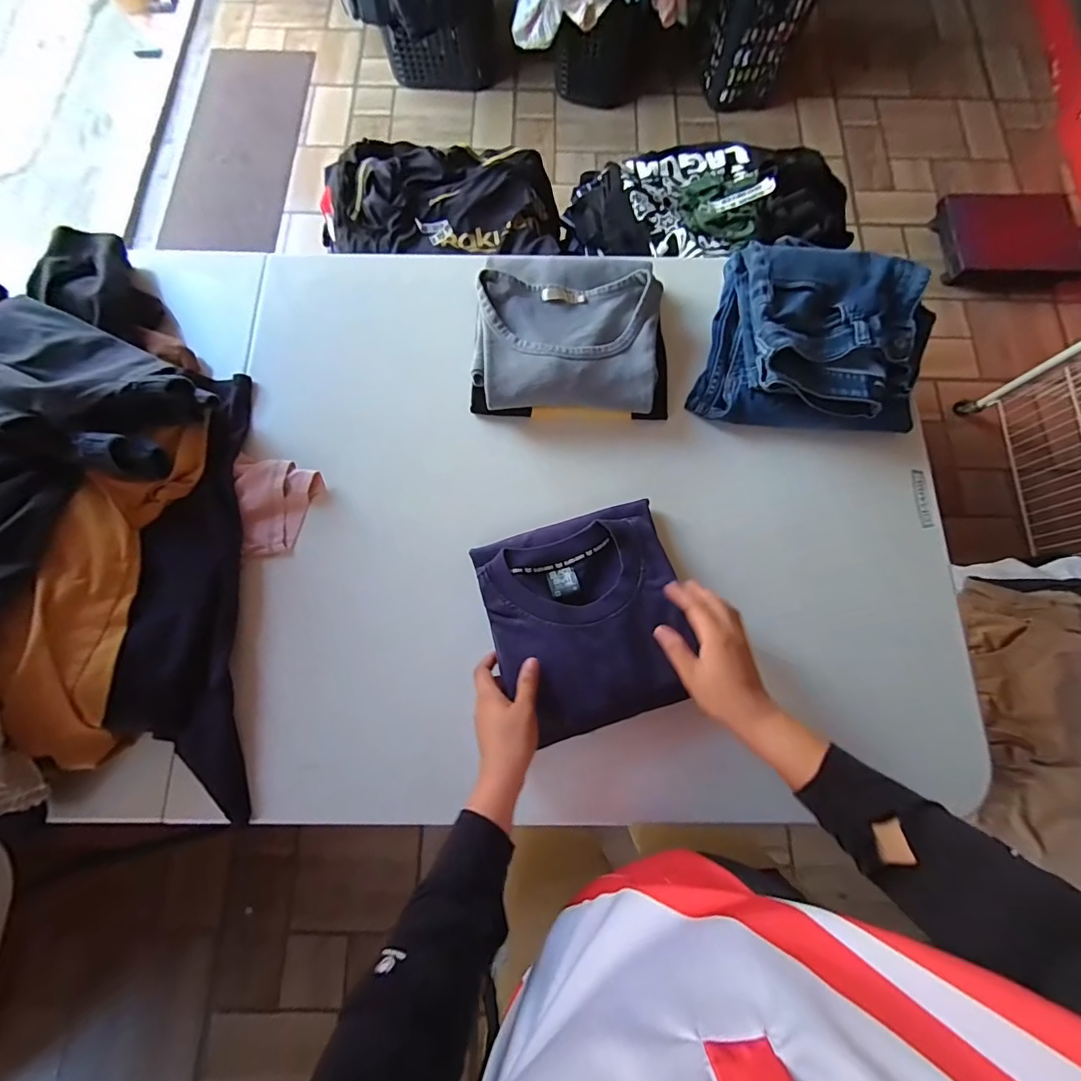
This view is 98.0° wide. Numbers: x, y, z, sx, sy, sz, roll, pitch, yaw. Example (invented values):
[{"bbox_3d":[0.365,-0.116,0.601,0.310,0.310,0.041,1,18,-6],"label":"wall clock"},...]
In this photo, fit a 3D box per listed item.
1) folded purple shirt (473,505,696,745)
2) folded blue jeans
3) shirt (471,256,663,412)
[{"bbox_3d":[0.052,0.082,0.521,0.211,0.036,0.223,-16,77,-4],"label":"folded purple shirt"},{"bbox_3d":[0.353,-0.252,0.592,0.263,0.092,0.221,12,76,2],"label":"folded blue jeans"},{"bbox_3d":[0.036,-0.276,0.599,0.227,0.033,0.216,3,76,0],"label":"shirt"}]

